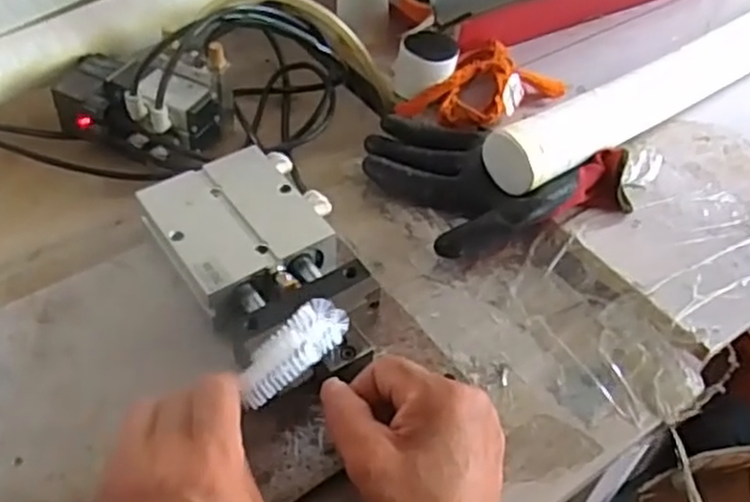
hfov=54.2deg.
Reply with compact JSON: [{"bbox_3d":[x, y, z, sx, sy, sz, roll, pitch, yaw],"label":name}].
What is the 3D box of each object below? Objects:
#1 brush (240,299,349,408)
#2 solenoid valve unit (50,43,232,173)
[{"bbox_3d":[-0.041,0.053,0.403,0.029,0.027,0.075,34,51,19],"label":"brush"},{"bbox_3d":[-0.186,-0.124,0.586,0.128,0.084,0.072,13,51,6],"label":"solenoid valve unit"}]

